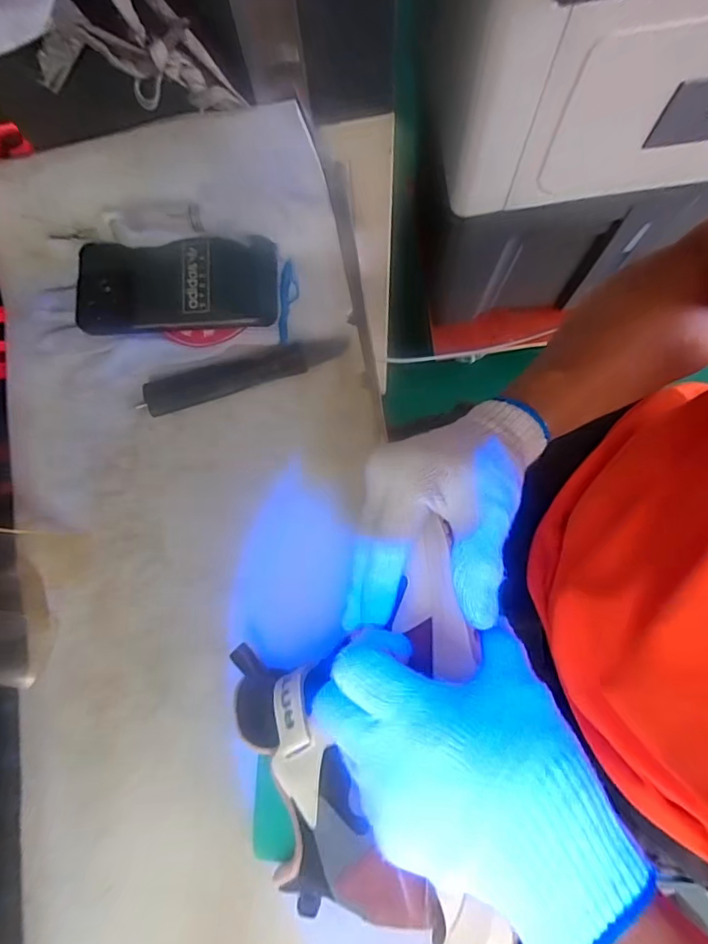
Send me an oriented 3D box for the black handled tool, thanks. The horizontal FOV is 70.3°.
[{"bbox_3d":[-0.089,-0.083,0.413,0.166,0.013,0.029,-18,78,-2],"label":"black handled tool"}]

